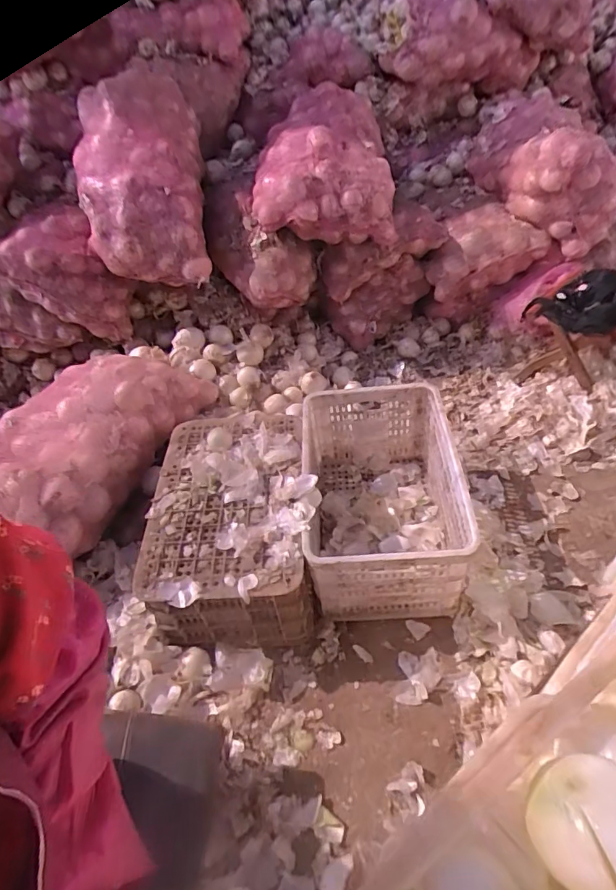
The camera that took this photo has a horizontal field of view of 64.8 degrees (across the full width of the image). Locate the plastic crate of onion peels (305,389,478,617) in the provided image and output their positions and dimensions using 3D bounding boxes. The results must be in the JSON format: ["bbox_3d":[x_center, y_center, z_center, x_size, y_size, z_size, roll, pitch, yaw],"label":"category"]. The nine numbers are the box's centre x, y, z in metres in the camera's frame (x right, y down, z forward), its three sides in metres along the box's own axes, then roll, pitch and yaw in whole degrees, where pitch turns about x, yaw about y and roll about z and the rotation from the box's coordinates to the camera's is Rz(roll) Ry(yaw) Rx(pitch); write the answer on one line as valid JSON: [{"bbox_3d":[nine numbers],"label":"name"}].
[{"bbox_3d":[0.182,0.131,1.239,0.354,0.309,0.527,-3,47,3],"label":"plastic crate of onion peels"}]

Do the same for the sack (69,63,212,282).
[{"bbox_3d":[-0.471,-0.722,1.347,0.320,0.475,0.308,-6,47,0],"label":"sack"}]

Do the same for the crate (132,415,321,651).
[{"bbox_3d":[-0.164,0.184,1.189,0.370,0.260,0.513,-3,47,3],"label":"crate"}]

